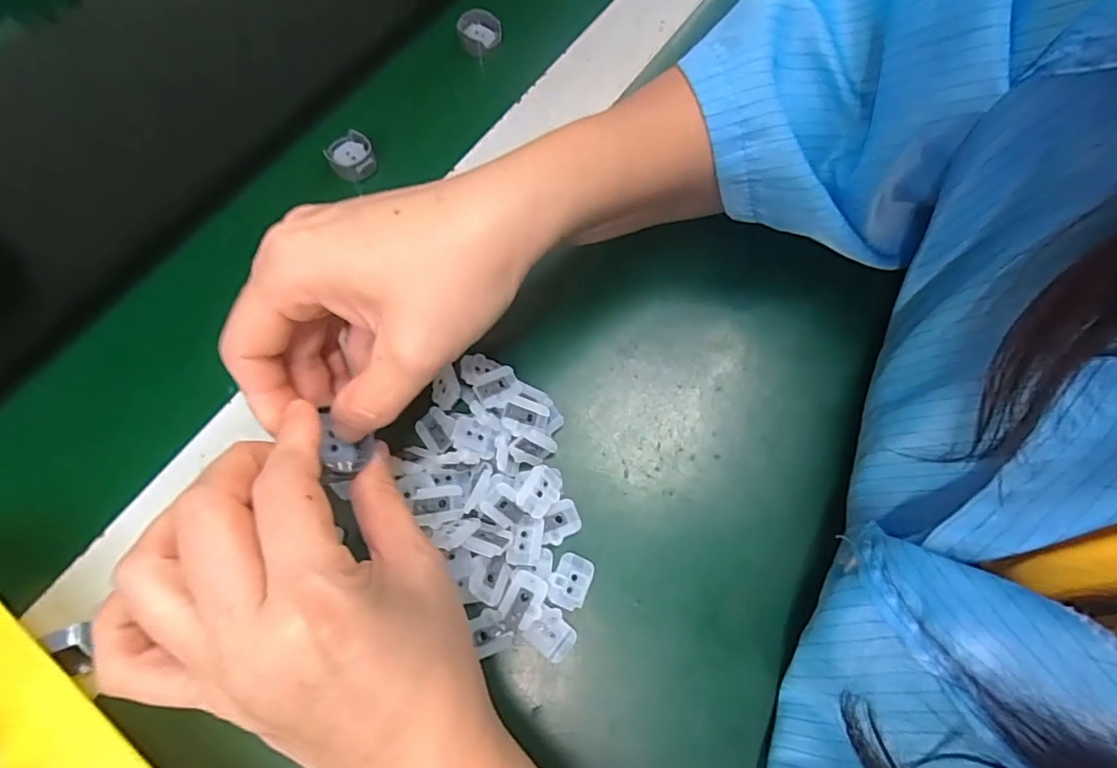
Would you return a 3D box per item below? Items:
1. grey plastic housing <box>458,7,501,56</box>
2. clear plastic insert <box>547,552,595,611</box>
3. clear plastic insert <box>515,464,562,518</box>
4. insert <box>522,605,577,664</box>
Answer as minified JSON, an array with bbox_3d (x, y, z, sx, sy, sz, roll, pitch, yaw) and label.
[{"bbox_3d":[-0.054,-0.234,0.366,0.025,0.014,0.027,0,70,-1],"label":"grey plastic housing"},{"bbox_3d":[0.005,0.084,0.234,0.016,0.004,0.022,24,71,8],"label":"clear plastic insert"},{"bbox_3d":[-0.008,0.047,0.239,0.015,0.007,0.021,27,72,9],"label":"clear plastic insert"},{"bbox_3d":[-0.002,0.103,0.226,0.019,0.007,0.017,39,74,12],"label":"insert"}]

